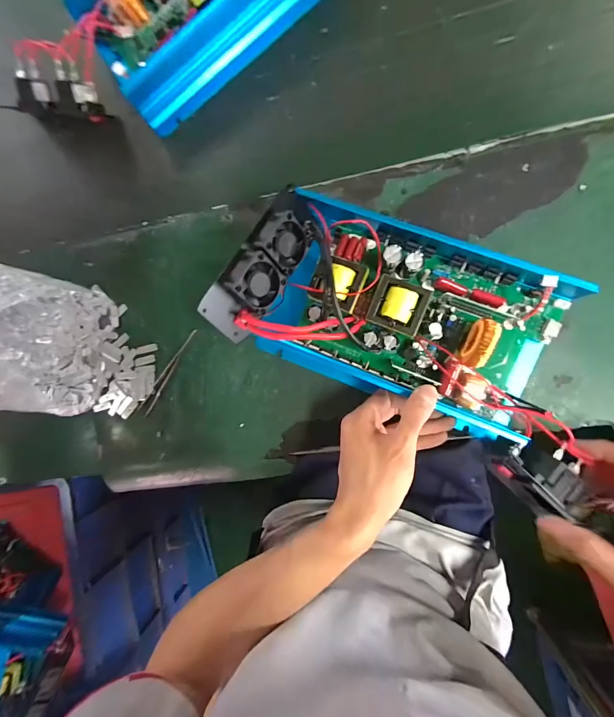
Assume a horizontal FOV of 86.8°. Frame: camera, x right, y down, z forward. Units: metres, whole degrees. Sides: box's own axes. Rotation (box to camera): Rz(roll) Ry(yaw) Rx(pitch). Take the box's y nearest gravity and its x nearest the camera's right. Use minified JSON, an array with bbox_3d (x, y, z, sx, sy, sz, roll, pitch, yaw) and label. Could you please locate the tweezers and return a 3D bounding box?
[{"bbox_3d":[-0.158,0.017,0.372,0.015,0.006,0.116,36,96,6],"label":"tweezers"}]

